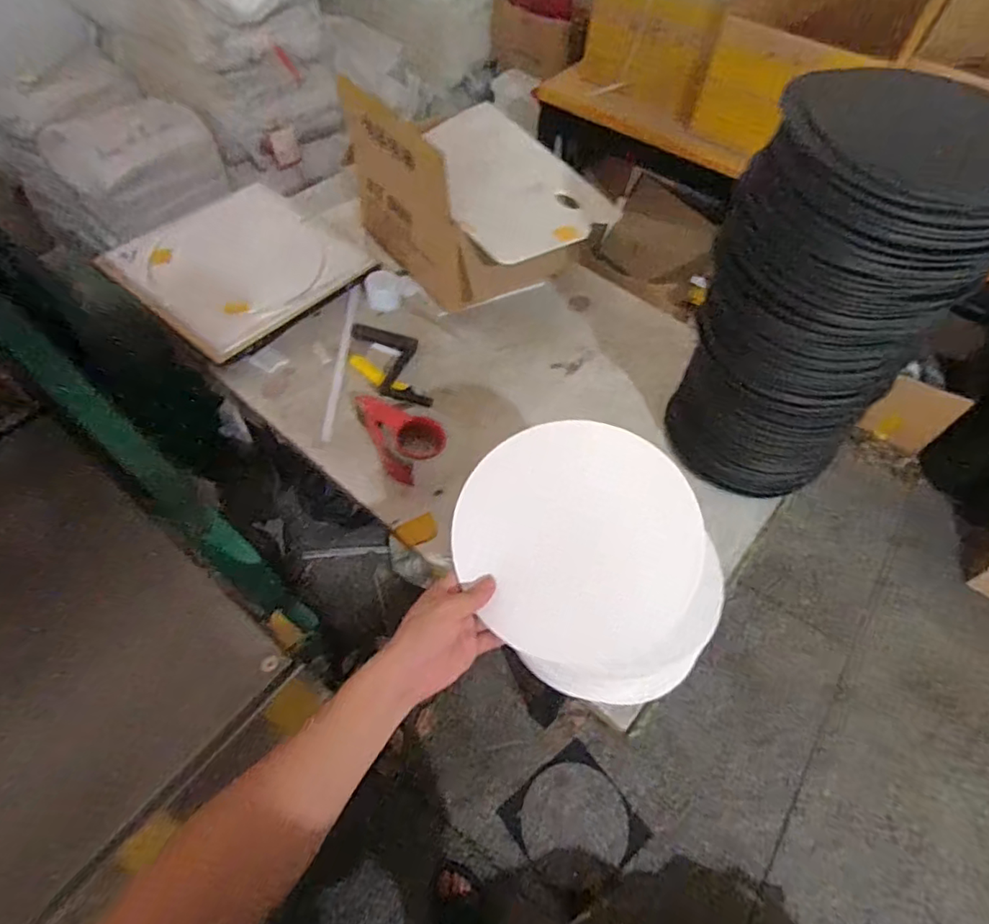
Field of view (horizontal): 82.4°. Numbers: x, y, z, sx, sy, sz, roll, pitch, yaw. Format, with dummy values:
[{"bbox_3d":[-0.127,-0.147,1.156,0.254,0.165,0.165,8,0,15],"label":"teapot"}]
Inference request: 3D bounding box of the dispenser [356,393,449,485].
[{"bbox_3d":[-0.146,-0.050,0.903,0.103,0.055,0.166,-23,61,-18],"label":"dispenser"}]

